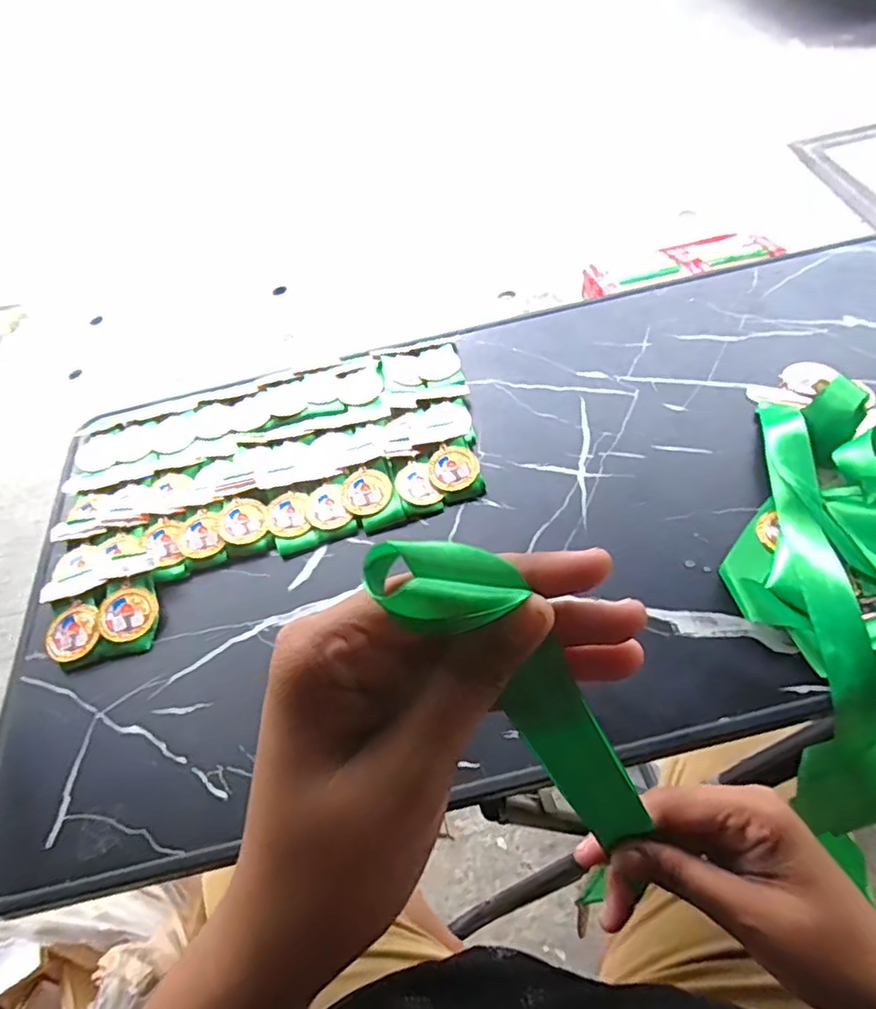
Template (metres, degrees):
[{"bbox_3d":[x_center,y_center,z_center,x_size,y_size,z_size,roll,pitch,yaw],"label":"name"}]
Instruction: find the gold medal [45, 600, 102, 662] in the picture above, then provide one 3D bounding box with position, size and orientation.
[{"bbox_3d":[-0.244,0.085,0.410,0.036,0.006,0.038,-30,59,-15],"label":"gold medal"}]

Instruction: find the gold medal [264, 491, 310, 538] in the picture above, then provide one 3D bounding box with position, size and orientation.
[{"bbox_3d":[-0.112,0.007,0.453,0.031,0.004,0.040,-13,56,-5],"label":"gold medal"}]

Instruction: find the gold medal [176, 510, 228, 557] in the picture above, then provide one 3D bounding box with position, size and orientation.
[{"bbox_3d":[-0.175,0.021,0.449,0.030,0.004,0.041,-24,57,-12],"label":"gold medal"}]

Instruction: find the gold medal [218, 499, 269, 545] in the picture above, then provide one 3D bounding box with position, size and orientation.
[{"bbox_3d":[-0.143,0.011,0.450,0.036,0.004,0.041,-24,57,-12],"label":"gold medal"}]

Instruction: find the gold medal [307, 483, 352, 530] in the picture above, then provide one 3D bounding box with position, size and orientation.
[{"bbox_3d":[-0.083,0.000,0.452,0.029,0.004,0.040,-21,57,-10],"label":"gold medal"}]

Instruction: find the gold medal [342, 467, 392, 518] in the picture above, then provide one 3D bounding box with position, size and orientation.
[{"bbox_3d":[-0.053,-0.010,0.454,0.037,0.004,0.040,-2,55,3],"label":"gold medal"}]

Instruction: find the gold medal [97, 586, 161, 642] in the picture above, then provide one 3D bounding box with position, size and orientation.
[{"bbox_3d":[-0.209,0.074,0.414,0.037,0.005,0.037,4,59,-7],"label":"gold medal"}]

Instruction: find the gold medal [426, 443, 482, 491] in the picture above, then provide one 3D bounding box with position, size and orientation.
[{"bbox_3d":[0.011,-0.029,0.459,0.038,0.004,0.041,-9,55,-2],"label":"gold medal"}]

